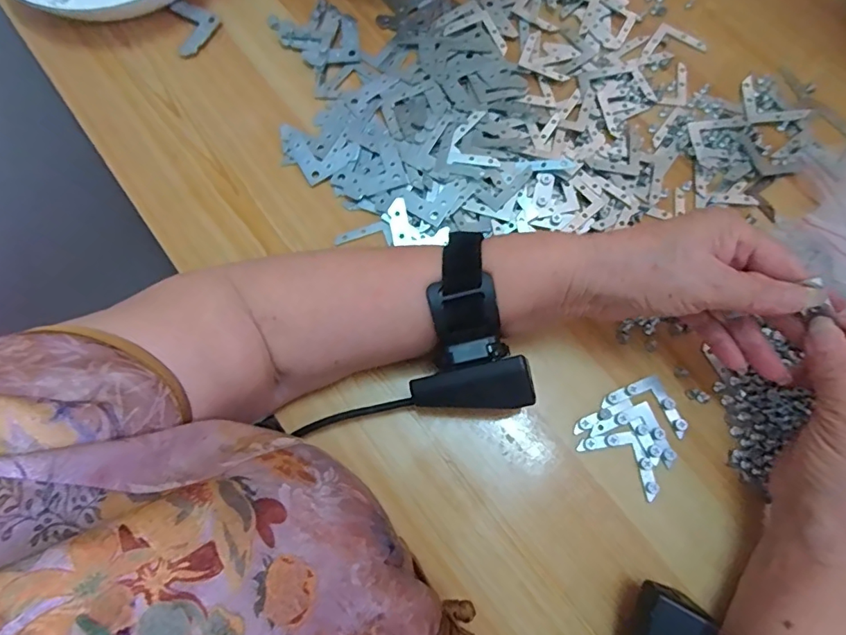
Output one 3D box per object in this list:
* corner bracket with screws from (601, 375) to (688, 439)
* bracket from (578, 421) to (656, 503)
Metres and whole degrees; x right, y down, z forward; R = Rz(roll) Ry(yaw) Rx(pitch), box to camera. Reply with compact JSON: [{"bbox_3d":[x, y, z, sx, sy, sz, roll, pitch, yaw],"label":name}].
[{"bbox_3d":[0.146,0.053,0.323,0.053,0.006,0.031,20,75,6],"label":"corner bracket with screws"},{"bbox_3d":[0.128,0.086,0.311,0.052,0.004,0.030,38,77,11],"label":"bracket"}]

